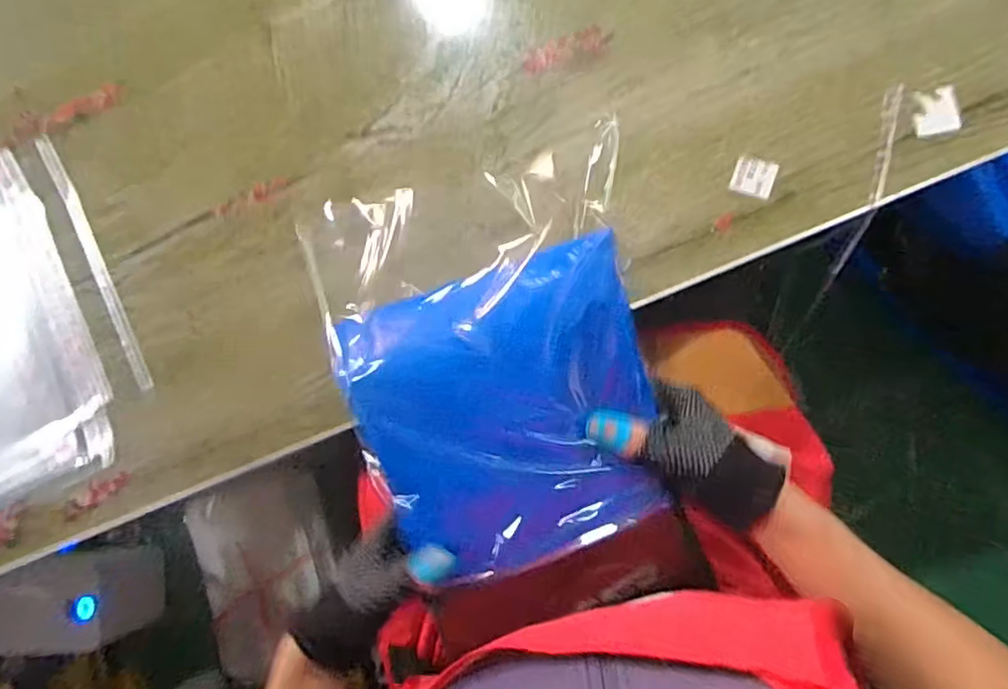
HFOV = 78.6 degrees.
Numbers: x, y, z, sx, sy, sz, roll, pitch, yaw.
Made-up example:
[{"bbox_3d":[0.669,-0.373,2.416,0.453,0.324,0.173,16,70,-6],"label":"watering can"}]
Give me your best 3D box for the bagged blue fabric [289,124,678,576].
[{"bbox_3d":[-0.012,0.010,0.401,0.202,0.037,0.254,-11,84,6],"label":"bagged blue fabric"}]

